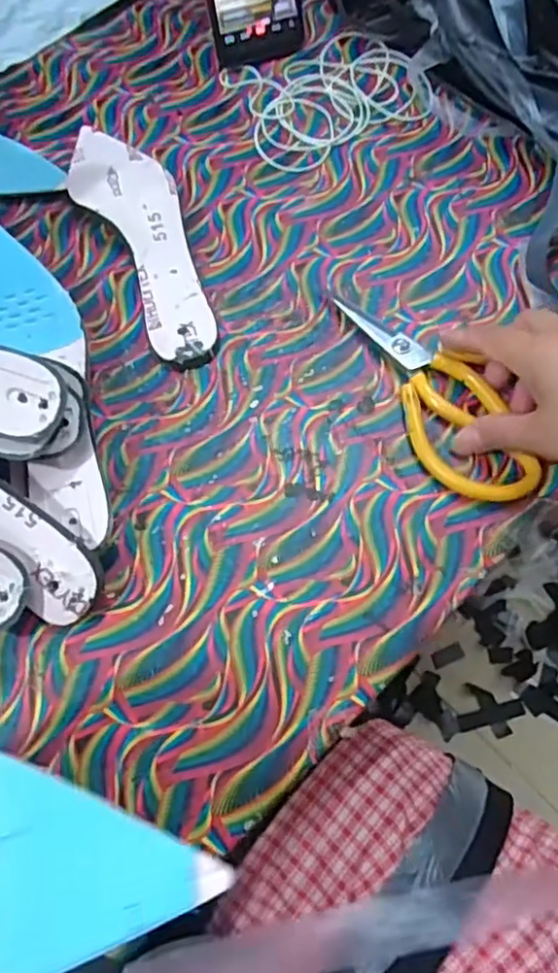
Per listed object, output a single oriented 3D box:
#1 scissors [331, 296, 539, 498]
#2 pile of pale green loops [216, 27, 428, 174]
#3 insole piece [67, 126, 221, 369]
[{"bbox_3d":[0.097,-0.062,0.416,0.063,0.009,0.173,-26,67,-10],"label":"scissors"},{"bbox_3d":[0.041,-0.325,0.541,0.153,0.007,0.131,-25,68,-10],"label":"pile of pale green loops"},{"bbox_3d":[-0.101,-0.185,0.472,0.064,0.024,0.241,-20,67,-8],"label":"insole piece"}]

